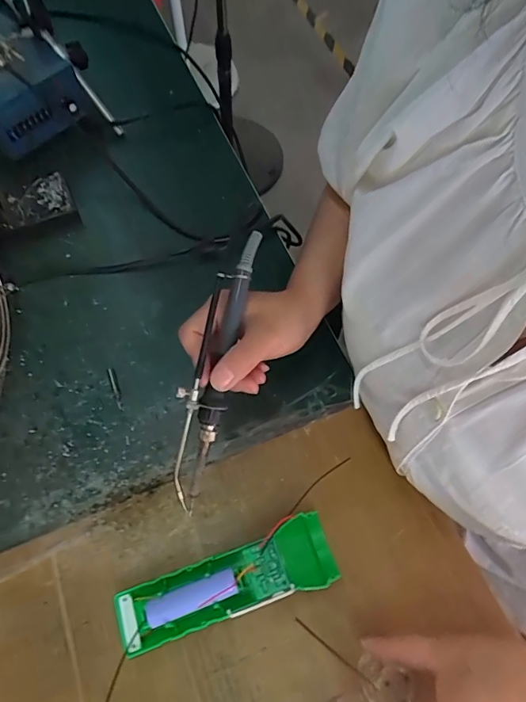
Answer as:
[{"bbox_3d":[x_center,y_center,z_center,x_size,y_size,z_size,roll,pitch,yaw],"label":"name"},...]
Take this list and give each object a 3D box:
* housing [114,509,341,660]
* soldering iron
[{"bbox_3d":[-0.026,0.168,0.326,0.157,0.028,0.049,-16,68,-7],"label":"housing"},{"bbox_3d":[-0.037,0.011,0.321,0.029,0.020,0.206,14,87,6],"label":"soldering iron"}]

